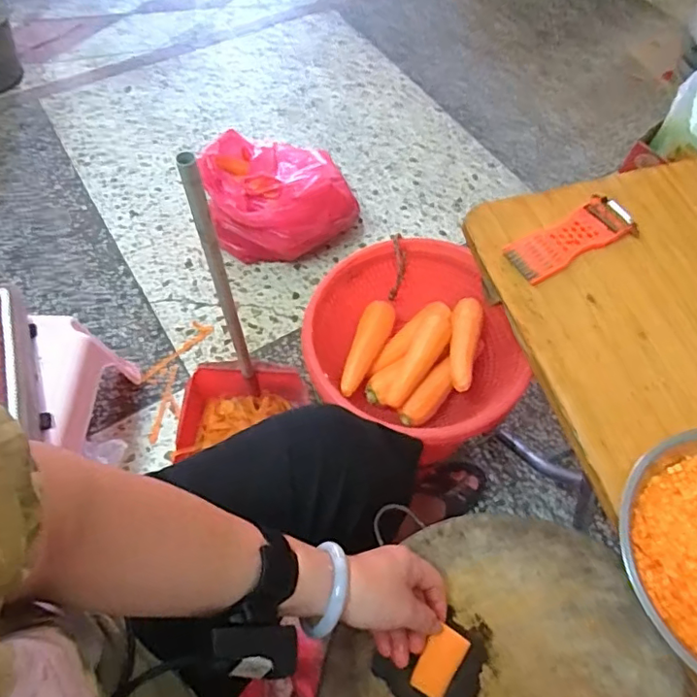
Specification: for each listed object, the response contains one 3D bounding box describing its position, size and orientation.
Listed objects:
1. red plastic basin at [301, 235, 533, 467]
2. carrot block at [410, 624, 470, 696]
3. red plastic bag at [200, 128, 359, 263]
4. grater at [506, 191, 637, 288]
[{"bbox_3d":[0.106,0.004,0.895,0.327,0.132,0.337,1,61,-2],"label":"red plastic basin"},{"bbox_3d":[0.082,0.282,0.497,0.033,0.008,0.058,33,64,15],"label":"carrot block"},{"bbox_3d":[-0.182,-0.387,1.357,0.314,0.219,0.321,-15,63,-11],"label":"red plastic bag"},{"bbox_3d":[0.268,-0.132,0.666,0.169,0.011,0.062,-29,66,-17],"label":"grater"}]

